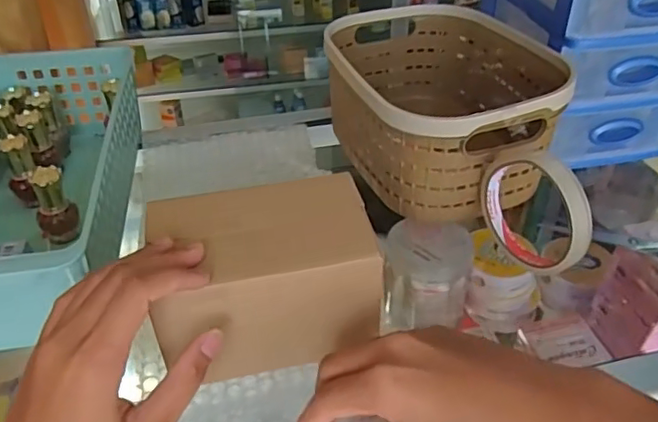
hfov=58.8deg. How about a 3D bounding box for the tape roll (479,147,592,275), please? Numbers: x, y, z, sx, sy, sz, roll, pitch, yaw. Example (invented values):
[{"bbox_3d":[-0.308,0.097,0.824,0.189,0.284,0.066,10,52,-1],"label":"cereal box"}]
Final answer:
[{"bbox_3d":[0.143,0.000,0.411,0.015,0.091,0.090,-19,41,-22],"label":"tape roll"}]

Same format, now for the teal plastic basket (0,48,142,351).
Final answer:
[{"bbox_3d":[-0.231,-0.027,0.457,0.130,0.087,0.292,-6,37,-7],"label":"teal plastic basket"}]

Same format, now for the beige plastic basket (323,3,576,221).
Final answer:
[{"bbox_3d":[0.095,-0.098,0.511,0.165,0.106,0.221,-7,37,-8],"label":"beige plastic basket"}]

